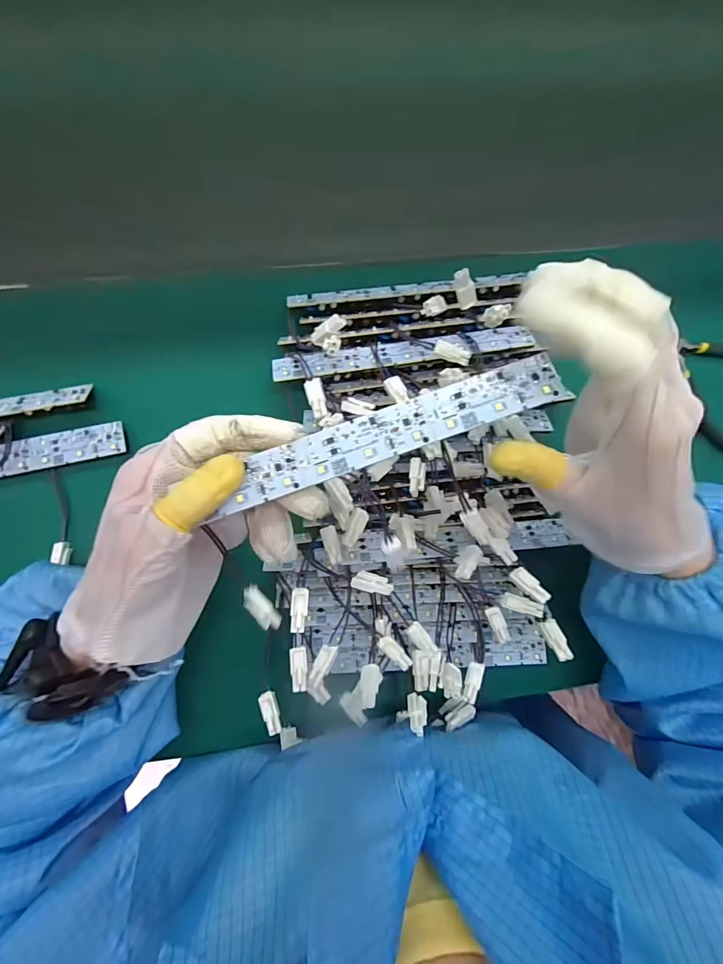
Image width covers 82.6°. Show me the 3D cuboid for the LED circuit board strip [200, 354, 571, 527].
[{"bbox_3d":[0.014,-0.023,0.194,0.166,0.005,0.024,-20,88,0],"label":"LED circuit board strip"}]

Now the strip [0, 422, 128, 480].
[{"bbox_3d":[-0.270,-0.013,0.293,0.191,0.009,0.027,-13,88,-6],"label":"strip"}]

